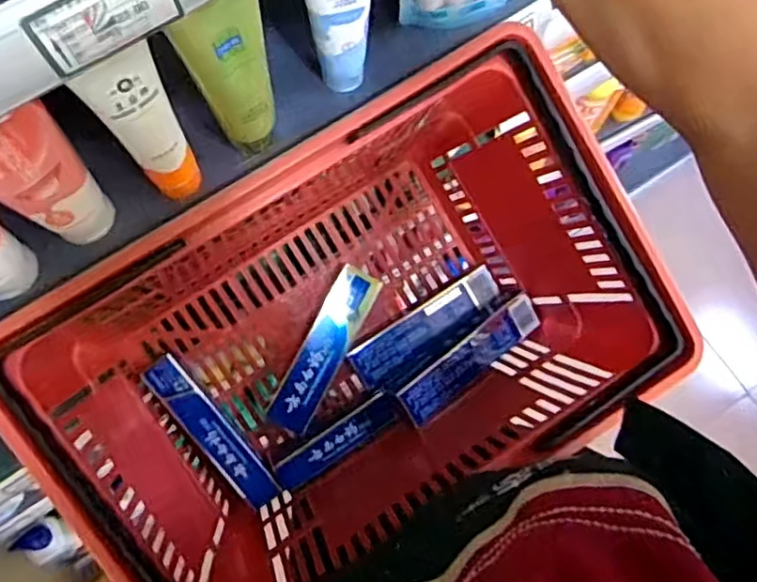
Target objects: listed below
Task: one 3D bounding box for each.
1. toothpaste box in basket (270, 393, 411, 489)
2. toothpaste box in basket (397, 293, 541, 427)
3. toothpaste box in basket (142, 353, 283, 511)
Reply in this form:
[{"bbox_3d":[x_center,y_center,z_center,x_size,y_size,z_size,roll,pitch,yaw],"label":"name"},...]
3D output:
[{"bbox_3d":[-0.041,0.154,0.683,0.144,0.029,0.033,-32,79,-9],"label":"toothpaste box in basket"},{"bbox_3d":[0.098,0.069,0.691,0.178,0.035,0.043,-39,80,-10],"label":"toothpaste box in basket"},{"bbox_3d":[-0.167,0.142,0.676,0.037,0.036,0.179,-39,98,-10],"label":"toothpaste box in basket"}]

